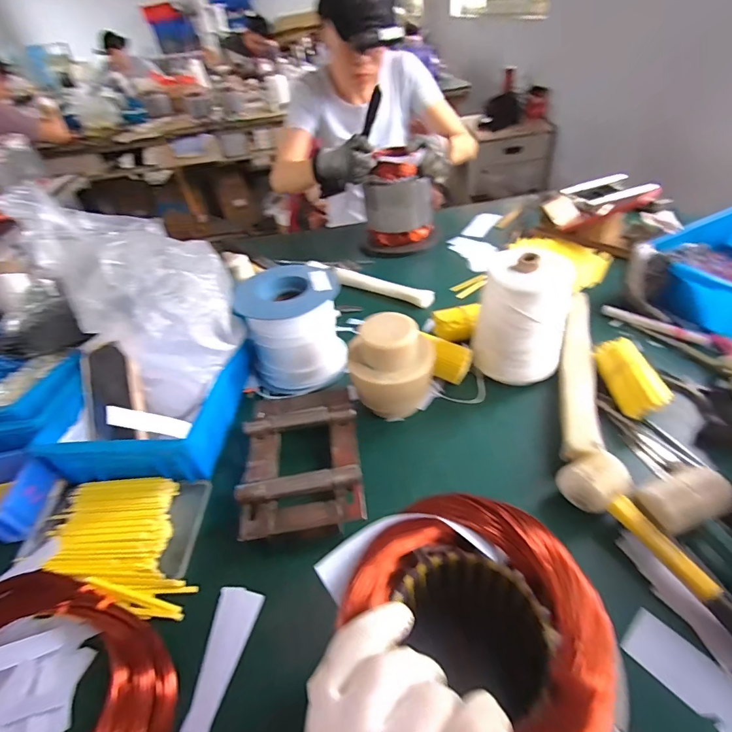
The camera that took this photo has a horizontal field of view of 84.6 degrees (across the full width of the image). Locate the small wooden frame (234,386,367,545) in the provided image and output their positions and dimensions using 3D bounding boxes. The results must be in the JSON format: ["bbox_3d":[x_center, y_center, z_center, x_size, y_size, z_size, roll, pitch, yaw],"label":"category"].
[{"bbox_3d":[-0.077,0.104,0.486,0.137,0.041,0.212,-8,42,1],"label":"small wooden frame"}]

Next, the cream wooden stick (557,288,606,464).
[{"bbox_3d":[0.294,-0.008,0.557,0.046,0.033,0.315,7,45,17],"label":"cream wooden stick"}]

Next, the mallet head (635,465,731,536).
[{"bbox_3d":[0.312,0.130,0.396,0.085,0.037,0.049,-18,43,-10],"label":"mallet head"}]

